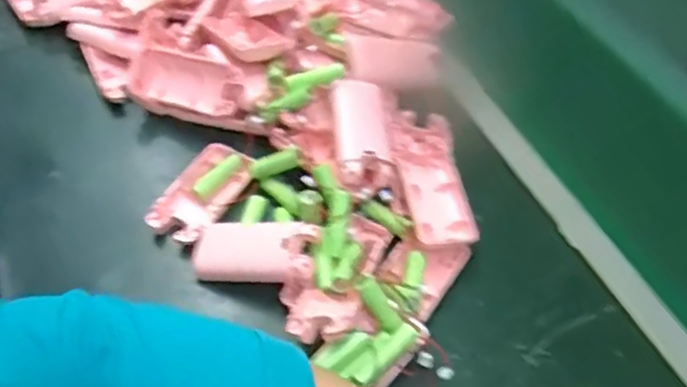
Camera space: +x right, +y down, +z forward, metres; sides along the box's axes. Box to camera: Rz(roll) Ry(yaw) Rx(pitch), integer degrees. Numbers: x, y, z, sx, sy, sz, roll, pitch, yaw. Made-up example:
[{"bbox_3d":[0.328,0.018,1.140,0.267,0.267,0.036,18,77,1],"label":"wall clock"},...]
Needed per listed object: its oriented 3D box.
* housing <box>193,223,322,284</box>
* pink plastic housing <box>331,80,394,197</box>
[{"bbox_3d":[-0.063,0.041,0.468,0.094,0.019,0.039,-3,48,22],"label":"housing"},{"bbox_3d":[0.015,-0.046,0.510,0.042,0.024,0.095,-1,65,-6],"label":"pink plastic housing"}]

